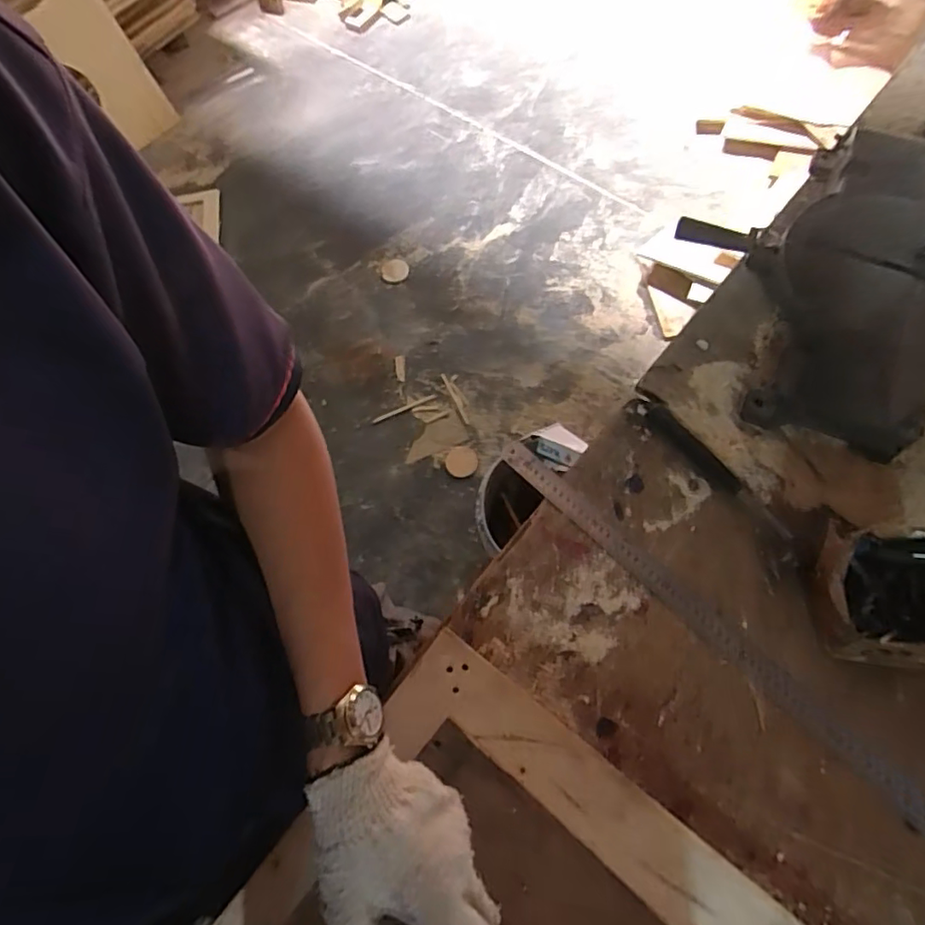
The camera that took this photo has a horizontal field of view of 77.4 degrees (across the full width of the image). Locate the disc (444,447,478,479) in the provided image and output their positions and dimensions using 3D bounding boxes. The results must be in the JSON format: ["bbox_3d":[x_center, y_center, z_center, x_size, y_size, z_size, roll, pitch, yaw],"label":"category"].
[{"bbox_3d":[-0.003,-0.001,1.546,0.086,0.014,0.081,-2,67,4],"label":"disc"}]

